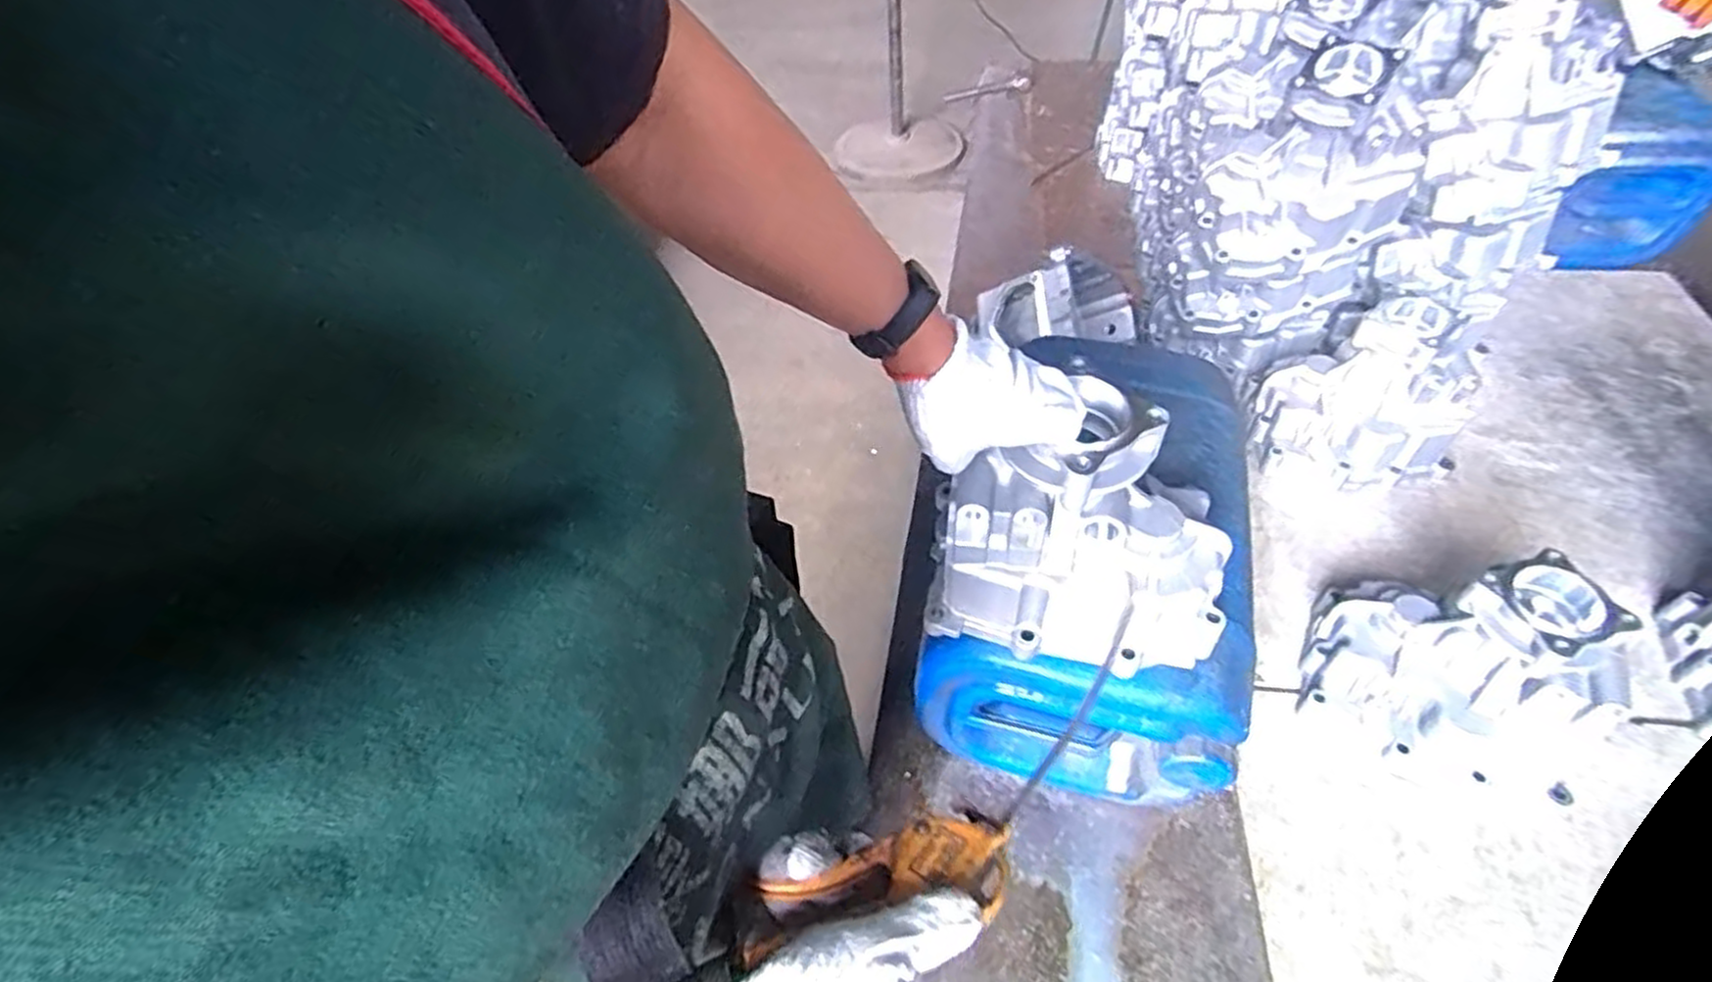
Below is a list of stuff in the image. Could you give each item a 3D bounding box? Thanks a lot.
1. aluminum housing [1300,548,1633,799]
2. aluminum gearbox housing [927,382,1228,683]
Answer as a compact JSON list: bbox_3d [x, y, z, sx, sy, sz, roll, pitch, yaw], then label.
[{"bbox_3d":[0.535,0.143,0.658,0.206,0.158,0.151,21,55,21],"label":"aluminum housing"},{"bbox_3d":[0.171,0.027,0.574,0.214,0.186,0.126,8,51,11],"label":"aluminum gearbox housing"}]

